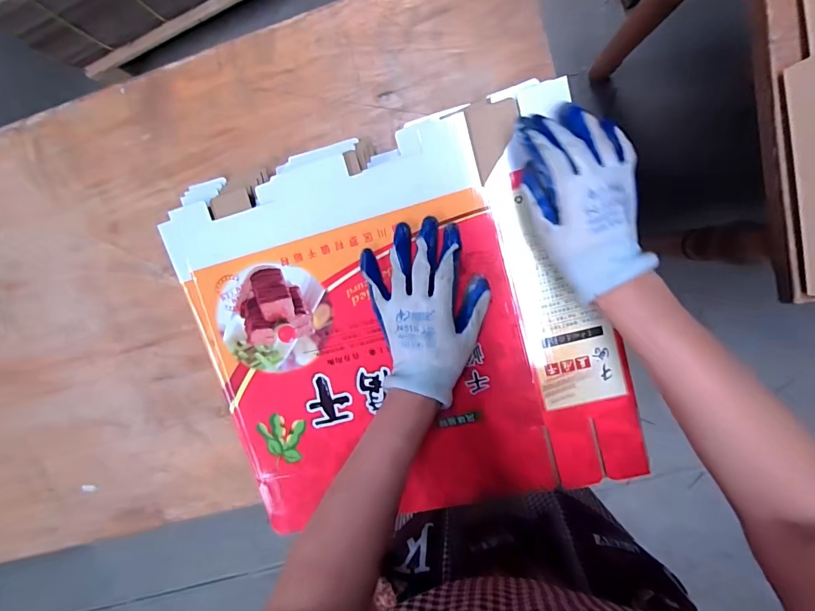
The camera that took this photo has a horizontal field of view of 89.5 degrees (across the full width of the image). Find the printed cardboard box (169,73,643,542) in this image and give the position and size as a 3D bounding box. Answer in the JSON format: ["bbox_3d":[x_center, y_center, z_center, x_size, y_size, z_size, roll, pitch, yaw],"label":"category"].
[{"bbox_3d":[-0.015,0.028,0.465,0.455,0.045,0.416,-13,97,6],"label":"printed cardboard box"}]

